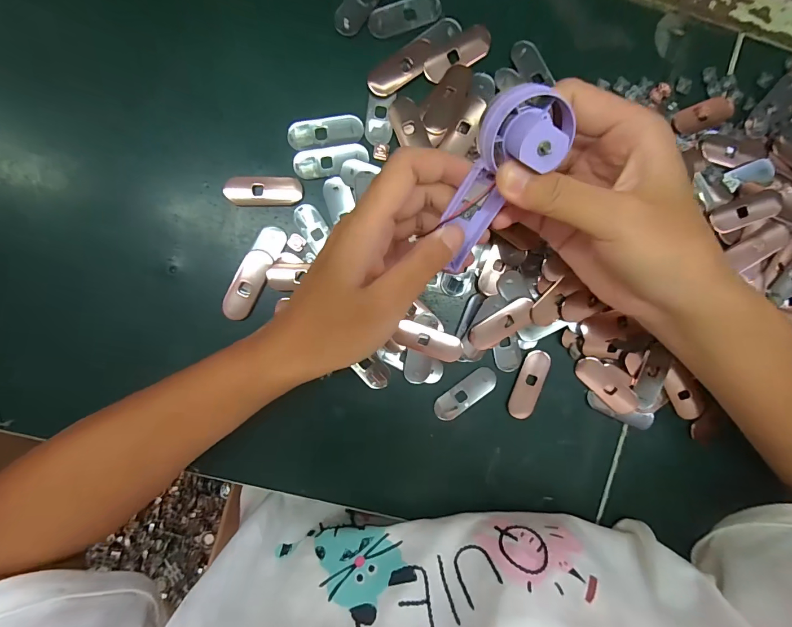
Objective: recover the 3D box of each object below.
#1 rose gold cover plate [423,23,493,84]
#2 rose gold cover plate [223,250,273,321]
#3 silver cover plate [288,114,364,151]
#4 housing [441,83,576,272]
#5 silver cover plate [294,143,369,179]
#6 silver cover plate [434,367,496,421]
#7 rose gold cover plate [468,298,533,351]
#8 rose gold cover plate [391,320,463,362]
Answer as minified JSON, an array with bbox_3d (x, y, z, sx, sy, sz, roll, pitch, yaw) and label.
[{"bbox_3d":[0.043,-0.175,0.259,0.051,0.004,0.019,-38,94,-1],"label":"rose gold cover plate"},{"bbox_3d":[-0.101,-0.019,0.259,0.019,0.005,0.048,25,91,-4],"label":"rose gold cover plate"},{"bbox_3d":[-0.047,-0.123,0.261,0.049,0.004,0.019,-9,93,-3],"label":"silver cover plate"},{"bbox_3d":[0.047,-0.060,0.187,0.035,0.088,0.022,22,47,-4],"label":"housing"},{"bbox_3d":[-0.044,-0.104,0.260,0.049,0.004,0.019,-12,93,-3],"label":"silver cover plate"},{"bbox_3d":[0.050,0.057,0.275,0.049,0.004,0.019,-38,94,-1],"label":"silver cover plate"},{"bbox_3d":[0.074,0.008,0.269,0.049,0.004,0.019,-34,97,7],"label":"rose gold cover plate"},{"bbox_3d":[0.024,0.020,0.267,0.048,0.004,0.018,20,91,-12],"label":"rose gold cover plate"}]

